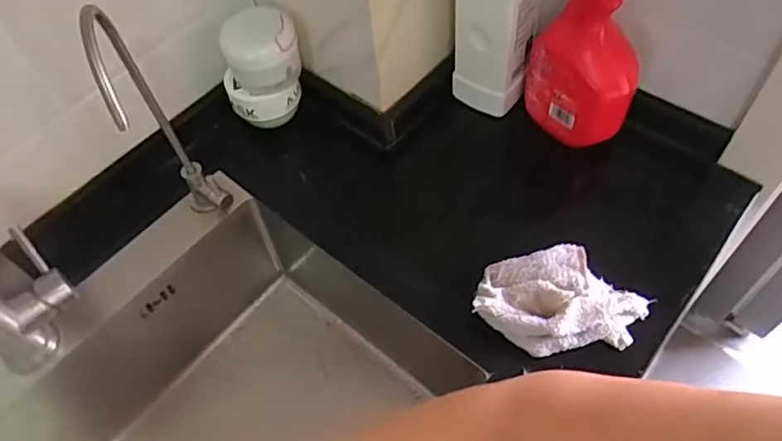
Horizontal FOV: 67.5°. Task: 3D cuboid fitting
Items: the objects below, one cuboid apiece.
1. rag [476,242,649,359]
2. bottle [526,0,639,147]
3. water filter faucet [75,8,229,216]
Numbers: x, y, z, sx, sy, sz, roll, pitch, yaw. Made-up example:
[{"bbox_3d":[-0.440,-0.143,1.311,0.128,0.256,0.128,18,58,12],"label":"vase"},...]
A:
[{"bbox_3d":[0.165,0.079,0.572,0.143,0.035,0.108,30,63,21],"label":"rag"},{"bbox_3d":[0.206,-0.191,0.603,0.061,0.227,0.101,-28,59,-14],"label":"bottle"},{"bbox_3d":[-0.202,-0.071,0.547,0.044,0.288,0.126,-23,58,-11],"label":"water filter faucet"}]

